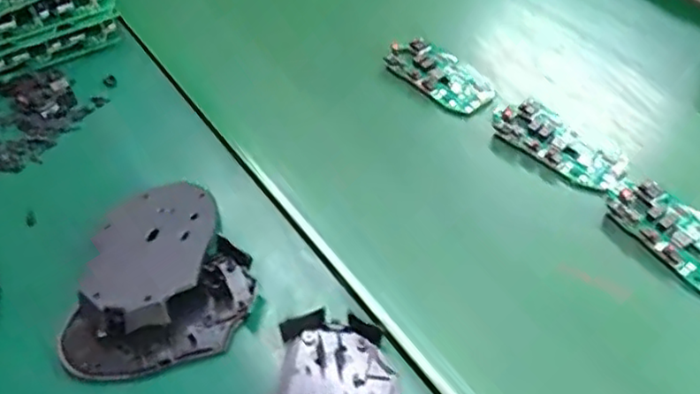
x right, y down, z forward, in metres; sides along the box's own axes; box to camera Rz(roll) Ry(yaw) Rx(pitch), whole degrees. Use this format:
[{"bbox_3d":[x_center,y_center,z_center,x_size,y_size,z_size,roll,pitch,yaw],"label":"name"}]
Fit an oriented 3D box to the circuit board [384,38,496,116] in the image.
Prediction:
[{"bbox_3d":[0.073,-0.098,0.504,0.088,0.017,0.049,36,63,29],"label":"circuit board"}]

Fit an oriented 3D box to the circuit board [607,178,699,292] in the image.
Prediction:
[{"bbox_3d":[0.204,0.022,0.395,0.047,0.010,0.096,-30,54,-17],"label":"circuit board"}]

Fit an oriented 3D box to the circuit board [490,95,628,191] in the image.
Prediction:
[{"bbox_3d":[0.147,-0.039,0.447,0.045,0.015,0.092,-34,56,-20],"label":"circuit board"}]

